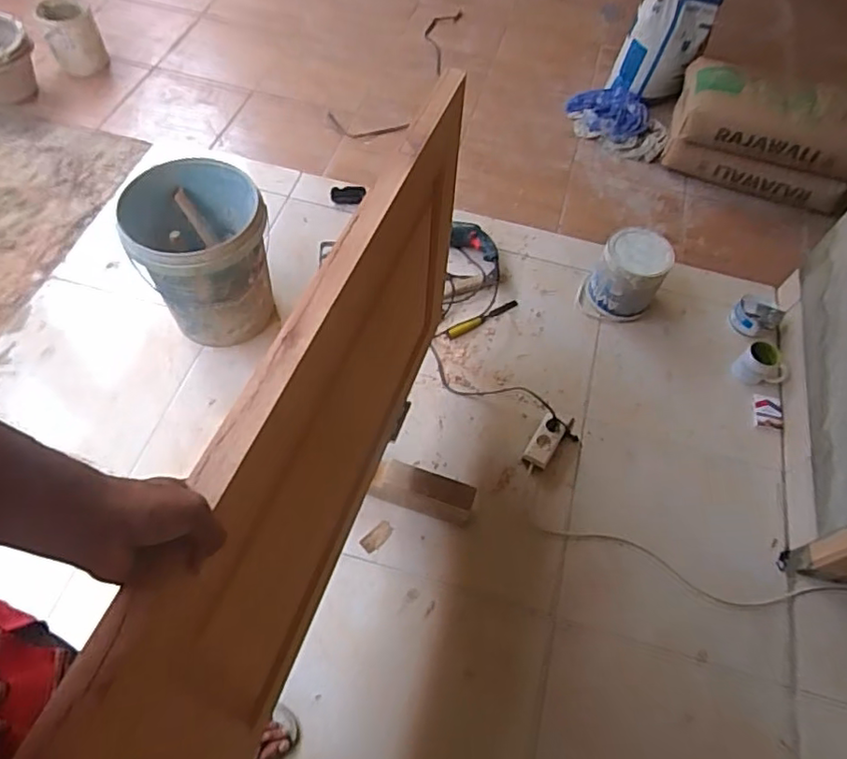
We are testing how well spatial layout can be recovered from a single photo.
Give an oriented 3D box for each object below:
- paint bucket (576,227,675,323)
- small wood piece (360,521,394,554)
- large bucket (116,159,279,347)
[{"bbox_3d":[0.550,-0.283,1.658,0.181,0.190,0.184,3,58,-5],"label":"paint bucket"},{"bbox_3d":[-0.102,0.347,1.335,0.078,0.005,0.037,-38,68,-23],"label":"small wood piece"},{"bbox_3d":[-0.521,-0.294,1.473,0.292,0.330,0.316,3,58,-5],"label":"large bucket"}]

